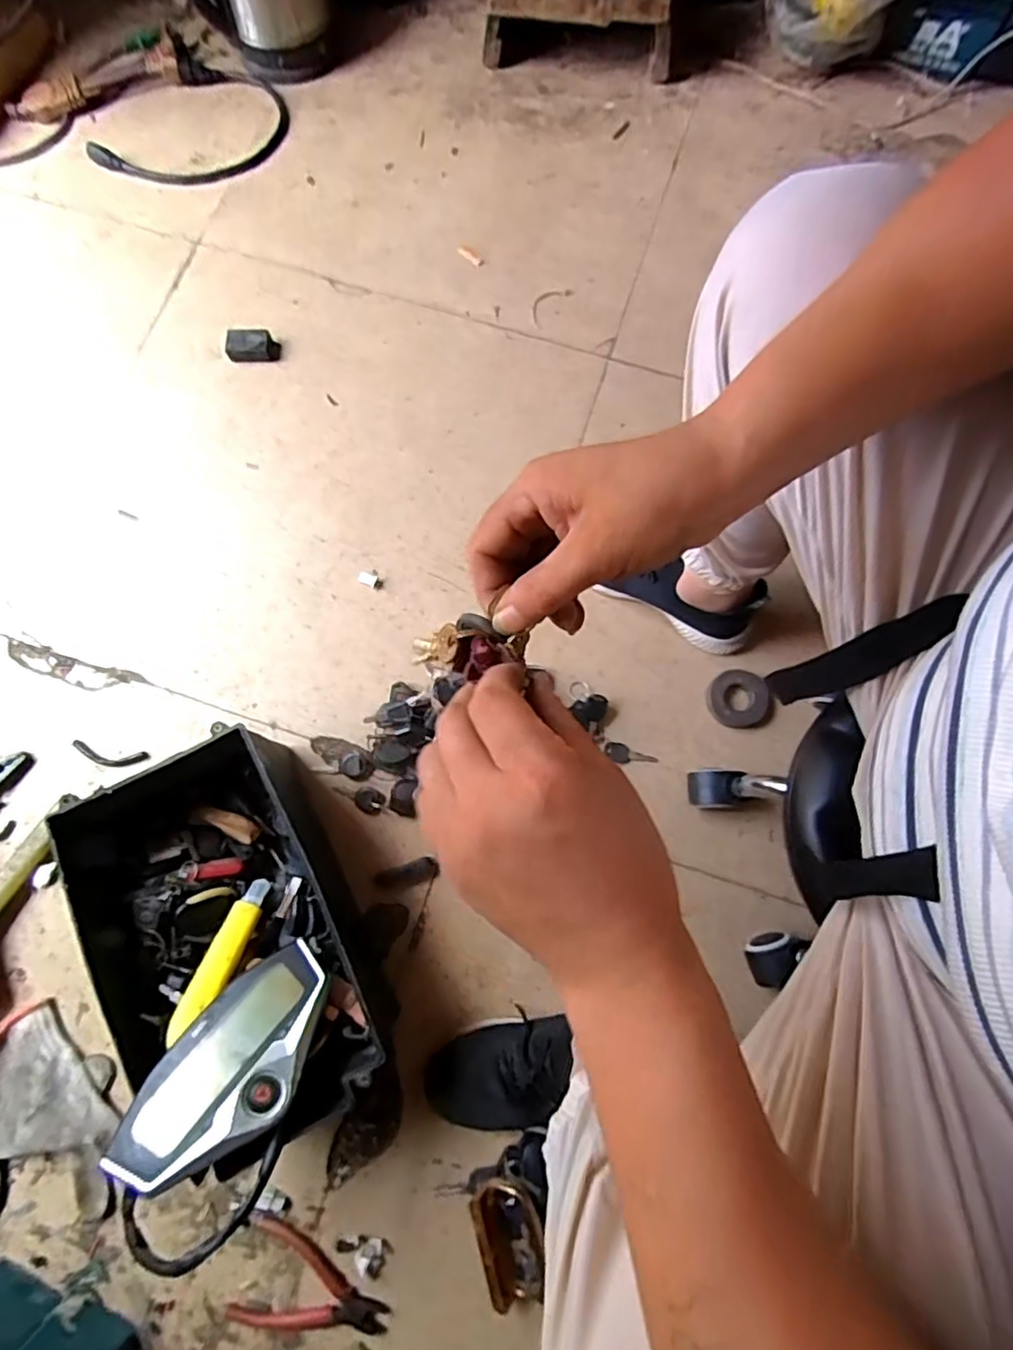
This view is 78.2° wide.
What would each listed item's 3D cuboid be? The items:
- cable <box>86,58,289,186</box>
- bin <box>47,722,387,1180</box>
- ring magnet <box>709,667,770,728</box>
[{"bbox_3d":[-0.449,-0.805,0.907,0.255,0.024,0.214,12,77,3],"label":"cable"},{"bbox_3d":[-0.260,0.245,0.597,0.207,0.122,0.336,-26,78,-6],"label":"bin"},{"bbox_3d":[0.264,0.026,0.712,0.066,0.010,0.066,10,77,2],"label":"ring magnet"}]

